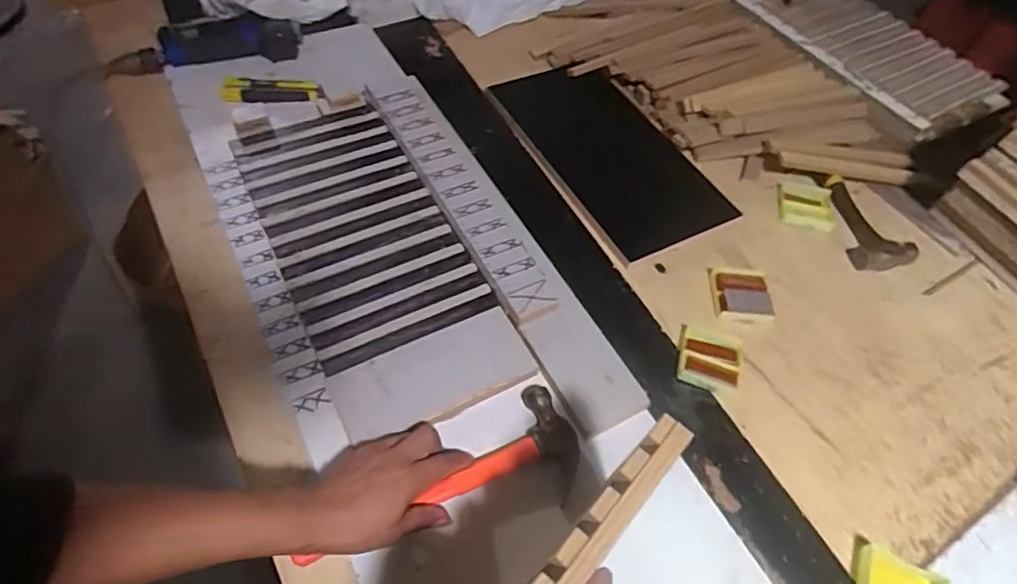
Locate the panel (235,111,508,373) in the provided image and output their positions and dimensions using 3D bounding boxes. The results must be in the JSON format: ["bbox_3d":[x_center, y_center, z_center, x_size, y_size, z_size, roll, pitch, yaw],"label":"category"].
[{"bbox_3d":[-0.174,-0.084,0.660,0.184,0.014,0.348,-22,60,-19],"label":"panel"}]

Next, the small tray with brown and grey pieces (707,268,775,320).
[{"bbox_3d":[0.266,0.001,0.672,0.065,0.010,0.067,4,55,-1],"label":"small tray with brown and grey pieces"}]

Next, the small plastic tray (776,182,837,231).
[{"bbox_3d":[0.390,-0.113,0.768,0.070,0.010,0.067,11,55,5],"label":"small plastic tray"}]

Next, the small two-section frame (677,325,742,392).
[{"bbox_3d":[0.213,0.073,0.621,0.063,0.006,0.066,15,56,8],"label":"small two-section frame"}]

